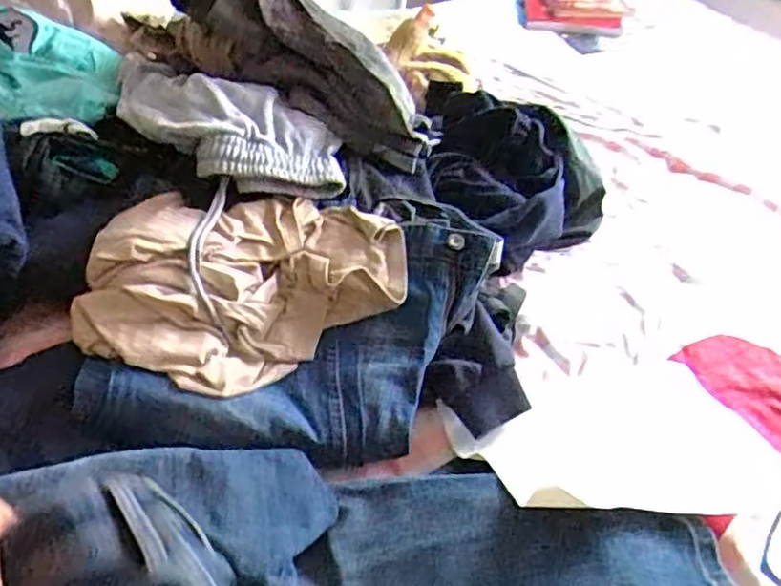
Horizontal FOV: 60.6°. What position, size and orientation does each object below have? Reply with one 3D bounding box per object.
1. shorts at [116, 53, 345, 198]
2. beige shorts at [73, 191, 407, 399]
[{"bbox_3d":[-0.206,-0.205,0.779,0.331,0.061,0.164,24,45,19],"label":"shorts"},{"bbox_3d":[-0.156,-0.025,0.690,0.320,0.085,0.234,-24,50,-29],"label":"beige shorts"}]

